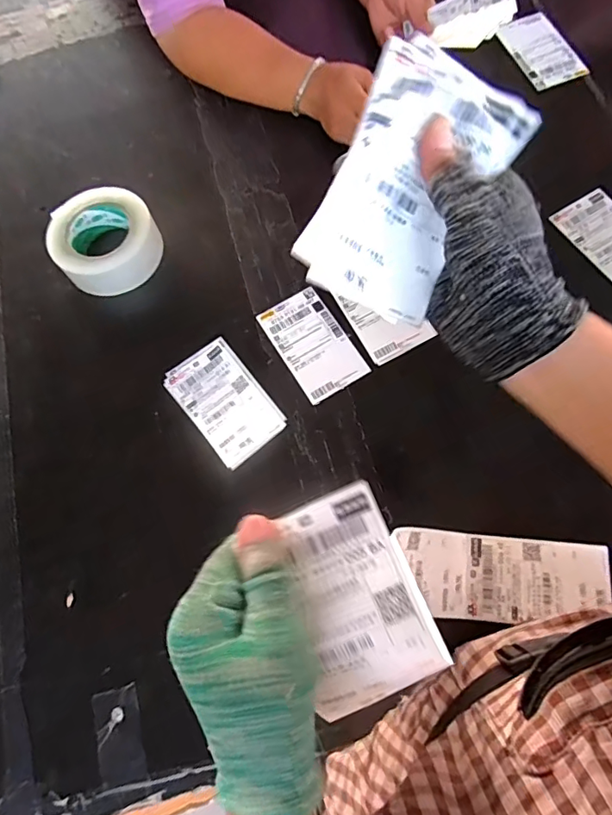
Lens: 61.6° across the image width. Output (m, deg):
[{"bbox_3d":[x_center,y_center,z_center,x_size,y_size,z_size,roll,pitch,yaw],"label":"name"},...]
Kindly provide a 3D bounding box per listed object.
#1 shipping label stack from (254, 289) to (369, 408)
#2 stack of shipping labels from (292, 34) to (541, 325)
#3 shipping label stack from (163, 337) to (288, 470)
[{"bbox_3d":[0.007,-0.078,0.618,0.080,0.006,0.138,-30,72,-9],"label":"shipping label stack"},{"bbox_3d":[0.057,-0.117,0.274,0.080,0.027,0.132,25,96,-24],"label":"stack of shipping labels"},{"bbox_3d":[-0.094,-0.009,0.594,0.086,0.004,0.144,-37,73,-11],"label":"shipping label stack"}]

